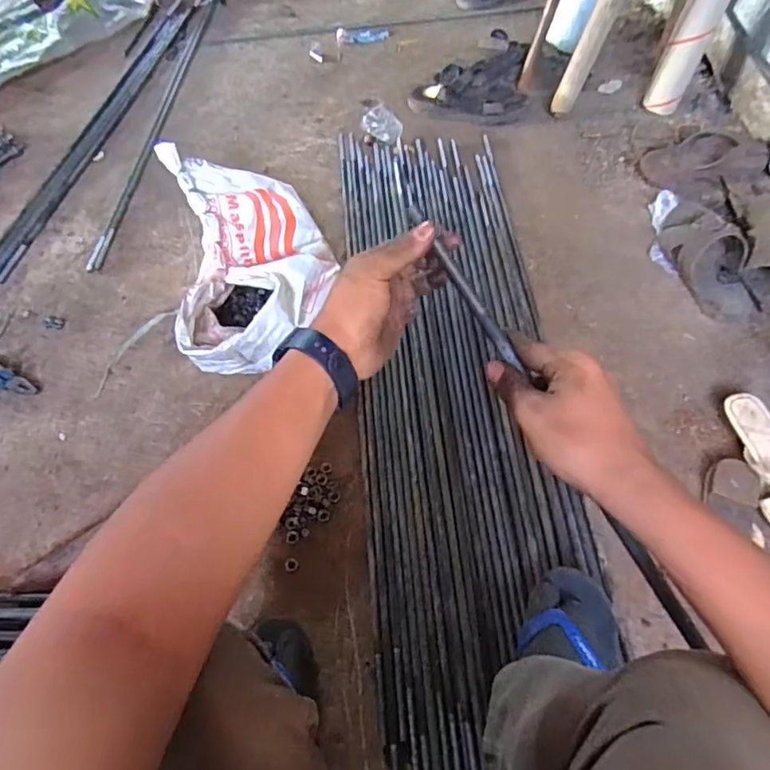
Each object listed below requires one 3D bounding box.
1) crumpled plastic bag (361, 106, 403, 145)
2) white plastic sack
[{"bbox_3d":[-0.009,-0.606,1.292,0.080,0.016,0.134,-28,62,-14],"label":"crumpled plastic bag"},{"bbox_3d":[-0.226,-0.204,0.963,0.234,0.213,0.397,-11,60,-4],"label":"white plastic sack"}]

